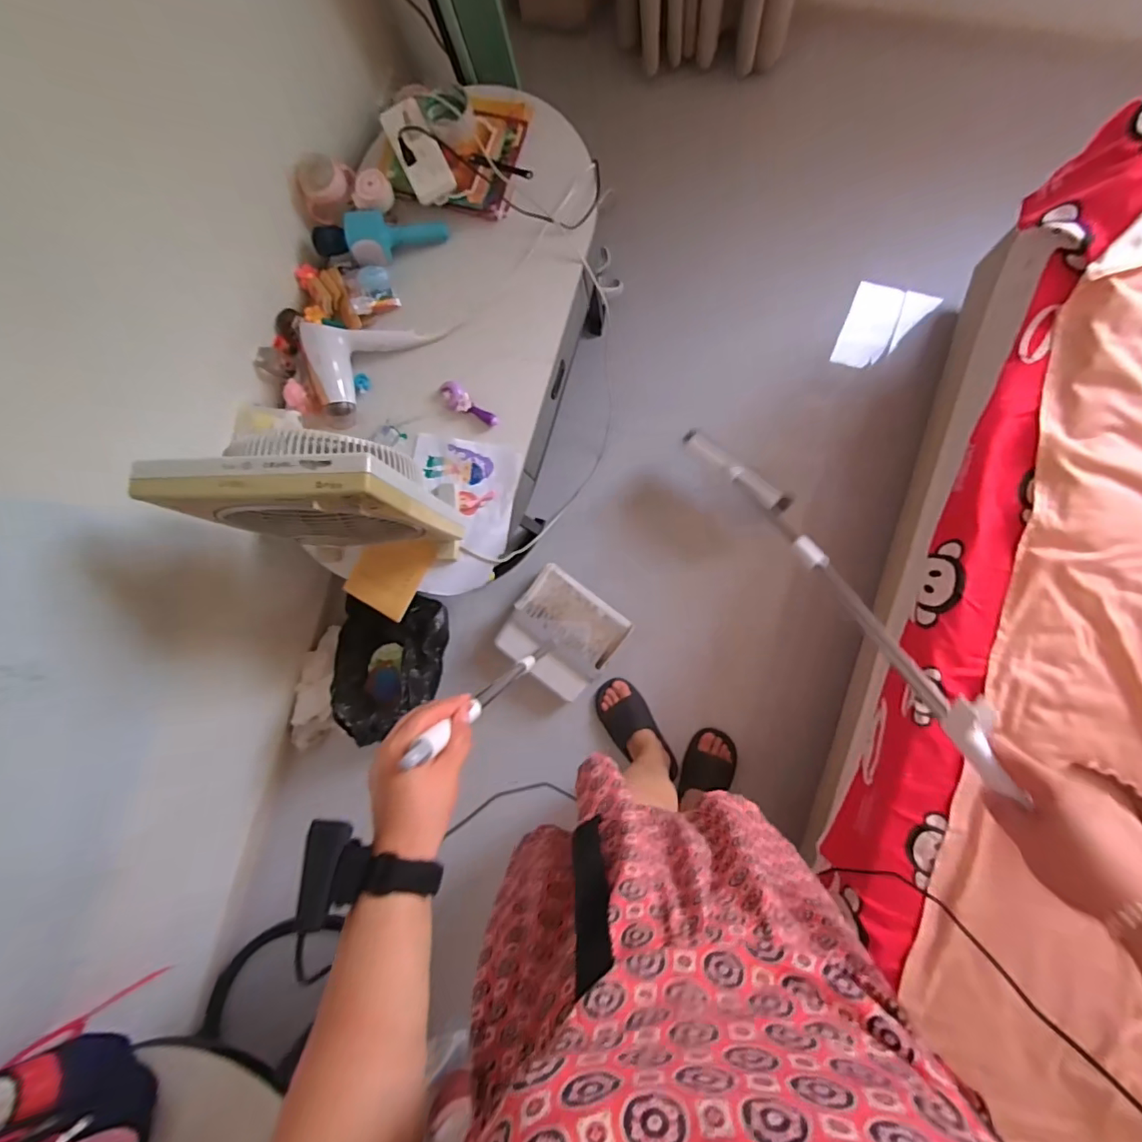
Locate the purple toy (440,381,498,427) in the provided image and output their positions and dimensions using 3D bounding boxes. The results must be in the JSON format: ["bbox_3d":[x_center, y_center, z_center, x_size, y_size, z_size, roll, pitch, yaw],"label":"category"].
[{"bbox_3d":[-0.195,-0.307,0.981,0.125,0.024,0.043,42,93,8],"label":"purple toy"}]

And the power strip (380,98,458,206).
[{"bbox_3d":[-0.271,-0.749,0.944,0.075,0.031,0.170,-26,96,4],"label":"power strip"}]

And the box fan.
[{"bbox_3d":[-0.358,-0.109,0.803,0.306,0.373,0.136,1,87,8],"label":"box fan"}]

